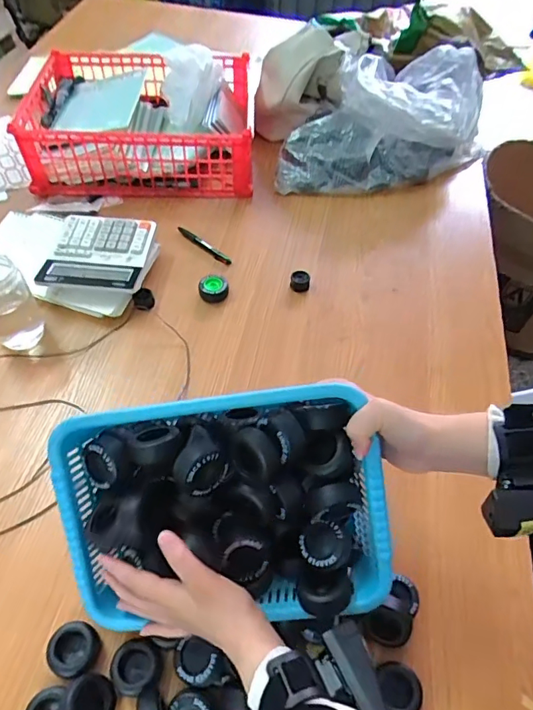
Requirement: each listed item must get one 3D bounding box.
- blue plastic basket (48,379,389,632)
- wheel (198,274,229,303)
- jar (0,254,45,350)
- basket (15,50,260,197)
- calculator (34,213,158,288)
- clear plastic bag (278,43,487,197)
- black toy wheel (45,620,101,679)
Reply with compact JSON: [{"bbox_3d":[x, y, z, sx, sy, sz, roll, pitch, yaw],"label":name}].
[{"bbox_3d":[-0.043,0.149,0.472,0.299,0.224,0.066,-8,11,5],"label":"blue plastic basket"},{"bbox_3d":[-0.094,-0.119,0.864,0.051,0.017,0.057,-2,52,-5],"label":"wheel"},{"bbox_3d":[-0.409,-0.083,0.765,0.084,0.135,0.069,-27,58,-23],"label":"jar"},{"bbox_3d":[-0.274,-0.521,1.096,0.470,0.137,0.365,-2,52,-5],"label":"basket"},{"bbox_3d":[-0.291,-0.181,0.853,0.161,0.028,0.168,3,51,-1],"label":"calculator"},{"bbox_3d":[0.263,-0.511,1.076,0.468,0.212,0.265,1,52,-3],"label":"clear plastic bag"},{"bbox_3d":[-0.207,0.316,0.525,0.048,0.022,0.050,2,51,-2],"label":"black toy wheel"}]

